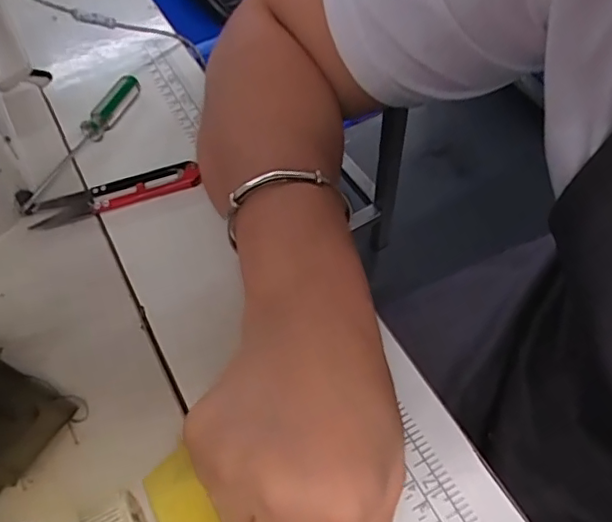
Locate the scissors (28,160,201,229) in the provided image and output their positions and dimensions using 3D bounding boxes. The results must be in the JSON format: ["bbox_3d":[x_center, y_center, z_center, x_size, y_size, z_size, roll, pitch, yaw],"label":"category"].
[{"bbox_3d":[-0.118,-0.043,0.354,0.102,0.013,0.024,-14,56,-8],"label":"scissors"}]

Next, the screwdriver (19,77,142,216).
[{"bbox_3d":[-0.154,-0.083,0.379,0.017,0.019,0.123,22,58,16],"label":"screwdriver"}]

